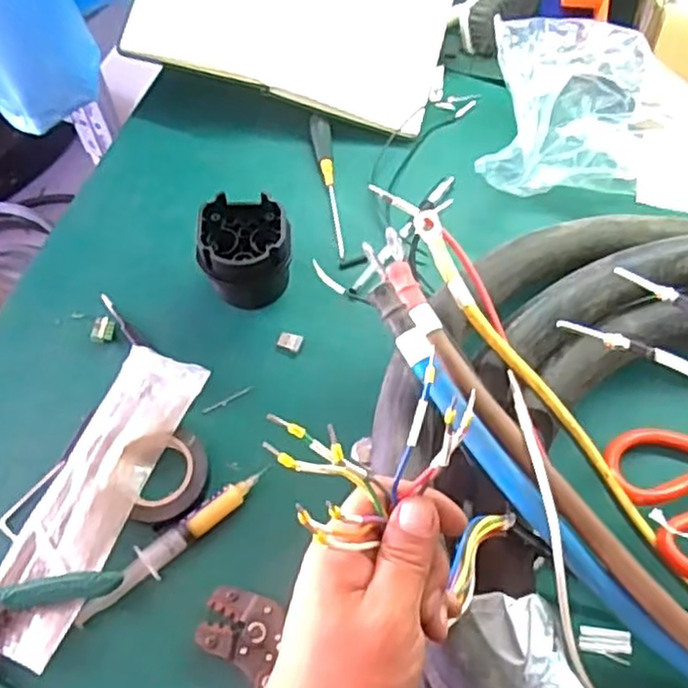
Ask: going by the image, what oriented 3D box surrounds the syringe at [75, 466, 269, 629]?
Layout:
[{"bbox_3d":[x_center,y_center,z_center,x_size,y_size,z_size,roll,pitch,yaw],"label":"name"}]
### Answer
[{"bbox_3d":[-0.116,0.136,0.495,0.150,0.024,0.020,-36,69,-17],"label":"syringe"}]

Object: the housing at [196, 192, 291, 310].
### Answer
[{"bbox_3d":[-0.075,-0.072,0.569,0.066,0.072,0.065,0,63,0],"label":"housing"}]

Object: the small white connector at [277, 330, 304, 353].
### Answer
[{"bbox_3d":[-0.043,-0.002,0.574,0.019,0.007,0.014,14,64,7],"label":"small white connector"}]

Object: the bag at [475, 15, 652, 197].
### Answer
[{"bbox_3d":[0.184,-0.209,0.622,0.147,0.100,0.131,-4,63,-2],"label":"bag"}]

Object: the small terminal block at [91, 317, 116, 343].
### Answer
[{"bbox_3d":[-0.190,-0.011,0.569,0.017,0.005,0.020,9,64,5],"label":"small terminal block"}]

